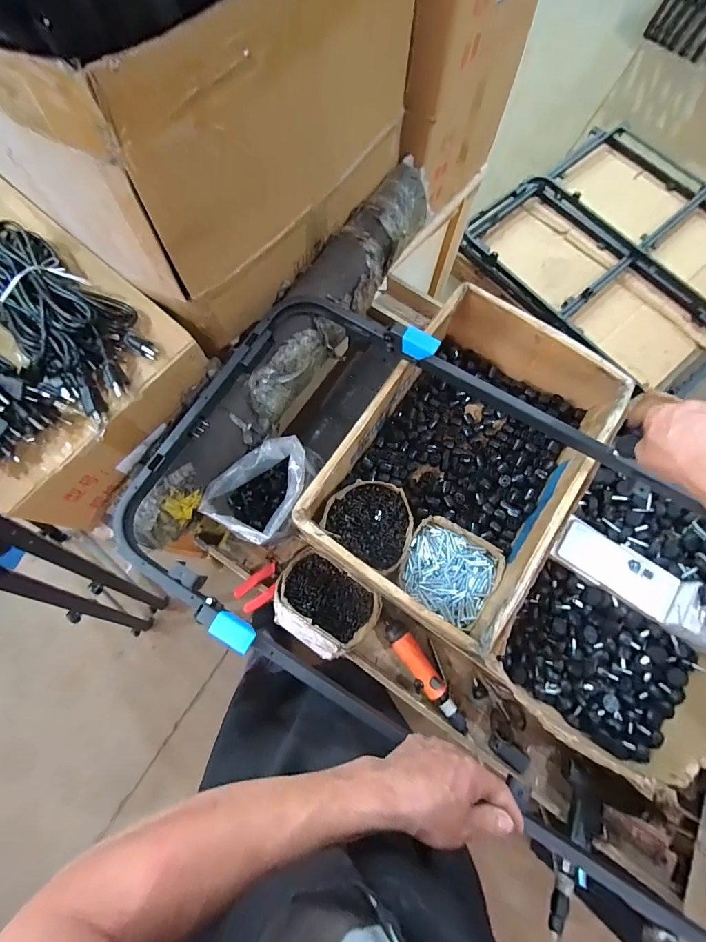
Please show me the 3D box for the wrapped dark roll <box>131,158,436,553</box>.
[{"bbox_3d":[-0.101,-0.228,0.681,0.143,0.094,0.815,27,76,8],"label":"wrapped dark roll"}]

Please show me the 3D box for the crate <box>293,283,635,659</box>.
[{"bbox_3d":[0.200,-0.029,0.703,0.341,0.169,0.540,34,77,9],"label":"crate"}]

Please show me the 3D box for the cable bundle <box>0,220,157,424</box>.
[{"bbox_3d":[-0.479,-0.262,0.574,0.447,0.044,0.155,37,78,10],"label":"cable bundle"}]

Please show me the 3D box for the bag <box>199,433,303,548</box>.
[{"bbox_3d":[-0.153,0.029,0.685,0.131,0.114,0.172,29,76,8],"label":"bag"}]

